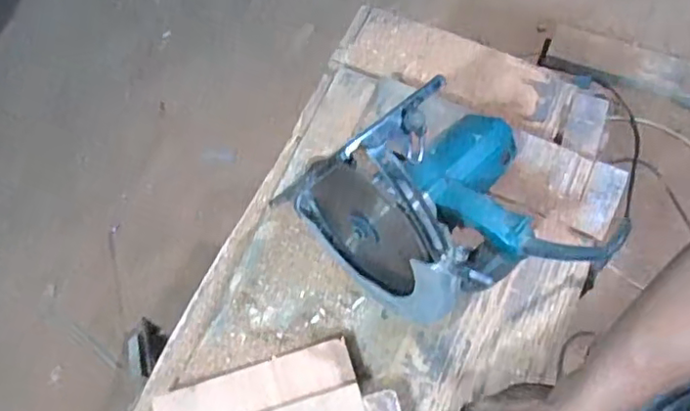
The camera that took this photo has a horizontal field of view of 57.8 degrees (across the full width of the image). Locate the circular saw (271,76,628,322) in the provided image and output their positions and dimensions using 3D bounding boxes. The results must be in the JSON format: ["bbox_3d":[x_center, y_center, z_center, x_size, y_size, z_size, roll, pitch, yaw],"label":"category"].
[{"bbox_3d":[0.081,0.009,0.604,0.252,0.204,0.202,-19,69,-5],"label":"circular saw"}]

